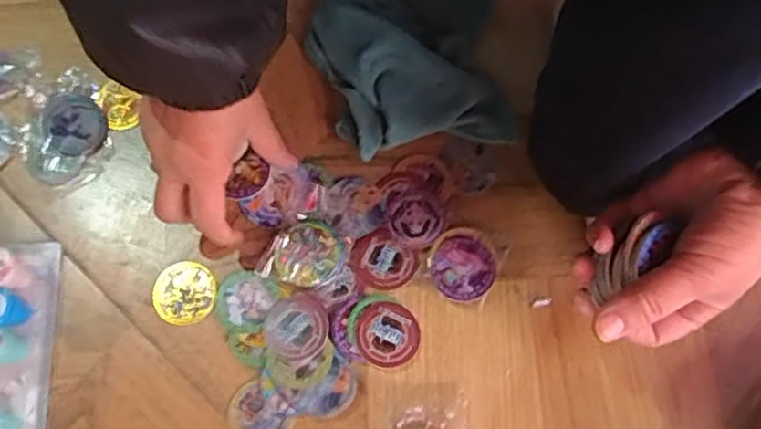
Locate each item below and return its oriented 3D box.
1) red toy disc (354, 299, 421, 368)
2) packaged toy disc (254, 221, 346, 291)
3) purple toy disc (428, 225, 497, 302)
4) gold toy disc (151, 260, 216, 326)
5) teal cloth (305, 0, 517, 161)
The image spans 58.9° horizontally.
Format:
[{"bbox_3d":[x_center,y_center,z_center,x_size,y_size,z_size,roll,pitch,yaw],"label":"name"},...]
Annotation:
[{"bbox_3d":[0.005,0.082,0.467,0.044,0.007,0.044,0,73,1],"label":"red toy disc"},{"bbox_3d":[-0.056,0.029,0.487,0.057,0.009,0.048,16,73,6],"label":"packaged toy disc"},{"bbox_3d":[0.059,0.035,0.483,0.047,0.012,0.053,21,74,7],"label":"purple toy disc"},{"bbox_3d":[-0.142,0.056,0.487,0.043,0.004,0.045,0,73,1],"label":"gold toy disc"},{"bbox_3d":[0.025,-0.132,0.514,0.144,0.042,0.169,-11,73,-2],"label":"teal cloth"}]

